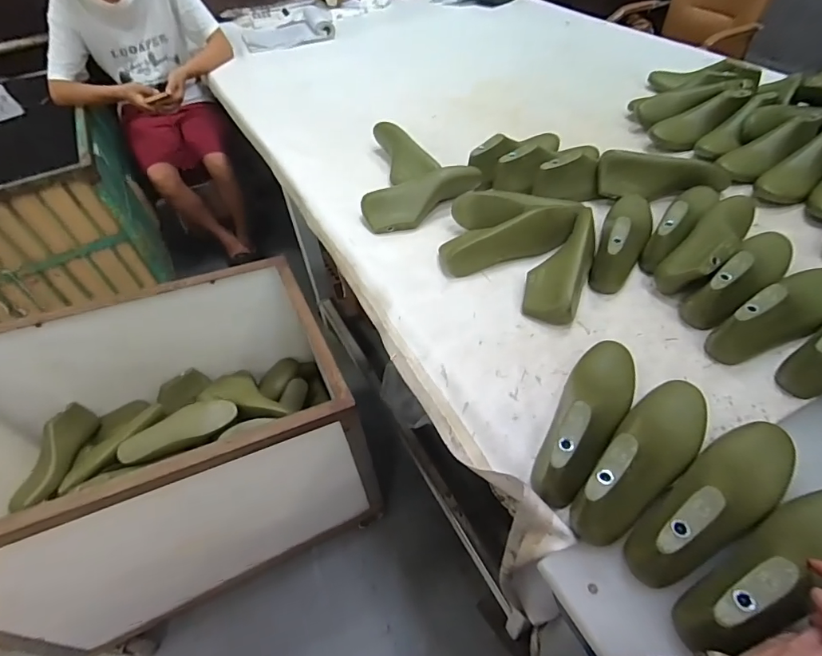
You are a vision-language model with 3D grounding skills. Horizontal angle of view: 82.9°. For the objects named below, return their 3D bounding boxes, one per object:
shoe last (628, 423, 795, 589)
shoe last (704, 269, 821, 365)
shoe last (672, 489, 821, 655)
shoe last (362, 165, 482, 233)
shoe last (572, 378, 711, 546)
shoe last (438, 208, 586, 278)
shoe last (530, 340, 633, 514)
[{"bbox_3d":[0.335,0.182,0.503,0.256,0.095,0.082,-30,53,-21],"label":"shoe last"},{"bbox_3d":[0.551,-0.033,0.677,0.262,0.088,0.083,-27,52,-19],"label":"shoe last"},{"bbox_3d":[0.373,0.236,0.463,0.248,0.105,0.072,-13,47,-25],"label":"shoe last"},{"bbox_3d":[0.029,-0.262,0.947,0.256,0.081,0.076,-21,50,-14],"label":"shoe last"},{"bbox_3d":[0.278,0.141,0.541,0.084,0.100,0.257,33,58,29],"label":"shoe last"},{"bbox_3d":[0.172,-0.171,0.842,0.244,0.075,0.082,-12,48,-7],"label":"shoe last"},{"bbox_3d":[0.228,0.103,0.587,0.078,0.094,0.255,21,53,21],"label":"shoe last"}]

